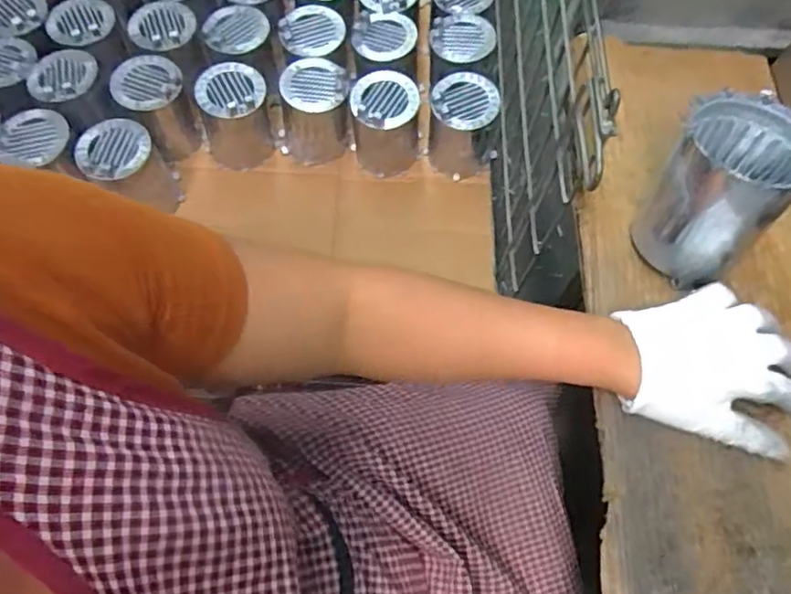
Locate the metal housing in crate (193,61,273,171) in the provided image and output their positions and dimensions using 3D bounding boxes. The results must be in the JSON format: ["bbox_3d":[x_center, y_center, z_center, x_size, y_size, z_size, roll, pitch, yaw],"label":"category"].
[{"bbox_3d":[-0.212,-0.242,0.834,0.089,0.113,0.089,-10,68,-5],"label":"metal housing in crate"}]

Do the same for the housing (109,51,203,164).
[{"bbox_3d":[-0.313,-0.243,0.838,0.086,0.127,0.091,-19,69,-9],"label":"housing"}]

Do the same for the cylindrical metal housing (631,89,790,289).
[{"bbox_3d":[0.245,-0.085,0.475,0.089,0.109,0.106,42,73,14],"label":"cylindrical metal housing"}]

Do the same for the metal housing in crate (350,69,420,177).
[{"bbox_3d":[-0.014,-0.230,0.852,0.086,0.138,0.088,0,68,-2],"label":"metal housing in crate"}]

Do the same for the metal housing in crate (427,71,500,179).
[{"bbox_3d":[0.092,-0.230,0.849,0.090,0.116,0.090,1,68,-1],"label":"metal housing in crate"}]

